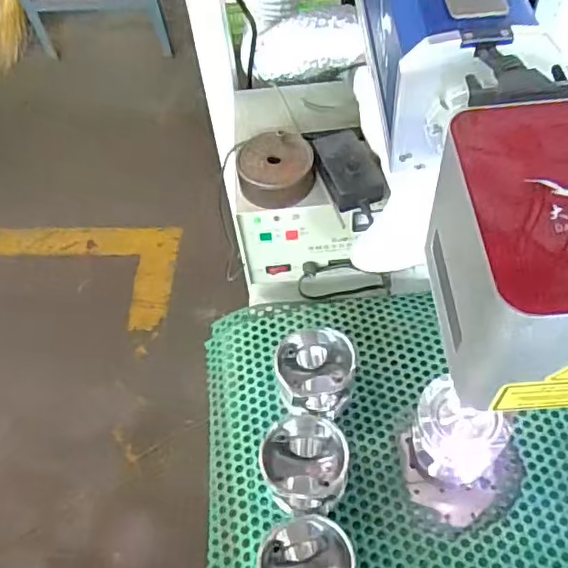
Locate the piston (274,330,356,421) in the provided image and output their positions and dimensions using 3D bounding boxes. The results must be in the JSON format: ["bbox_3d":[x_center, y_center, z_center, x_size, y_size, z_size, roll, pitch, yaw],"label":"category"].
[{"bbox_3d":[0.033,0.094,0.598,0.078,0.058,0.082,-2,56,3],"label":"piston"}]

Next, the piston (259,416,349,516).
[{"bbox_3d":[0.017,0.169,0.548,0.078,0.065,0.088,-32,60,-16],"label":"piston"}]

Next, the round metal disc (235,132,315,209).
[{"bbox_3d":[-0.008,-0.120,0.611,0.079,0.037,0.076,-2,56,3],"label":"round metal disc"}]

